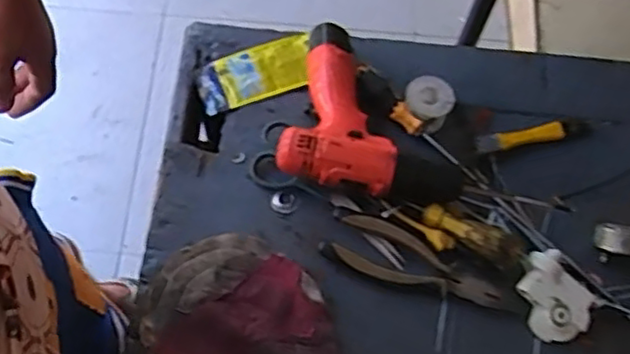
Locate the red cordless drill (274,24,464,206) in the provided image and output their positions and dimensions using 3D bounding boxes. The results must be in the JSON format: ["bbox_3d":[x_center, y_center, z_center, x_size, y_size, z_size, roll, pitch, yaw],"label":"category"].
[{"bbox_3d":[0.068,-0.069,0.714,0.186,0.068,0.195,11,63,1],"label":"red cordless drill"}]

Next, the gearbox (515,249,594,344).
[{"bbox_3d":[0.234,0.115,0.656,0.061,0.029,0.081,-14,66,-11],"label":"gearbox"}]

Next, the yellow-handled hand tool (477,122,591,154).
[{"bbox_3d":[0.243,-0.046,0.747,0.136,0.020,0.020,-12,63,-5],"label":"yellow-handled hand tool"}]

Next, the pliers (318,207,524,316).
[{"bbox_3d":[0.105,0.087,0.661,0.194,0.026,0.052,20,64,6],"label":"pliers"}]

